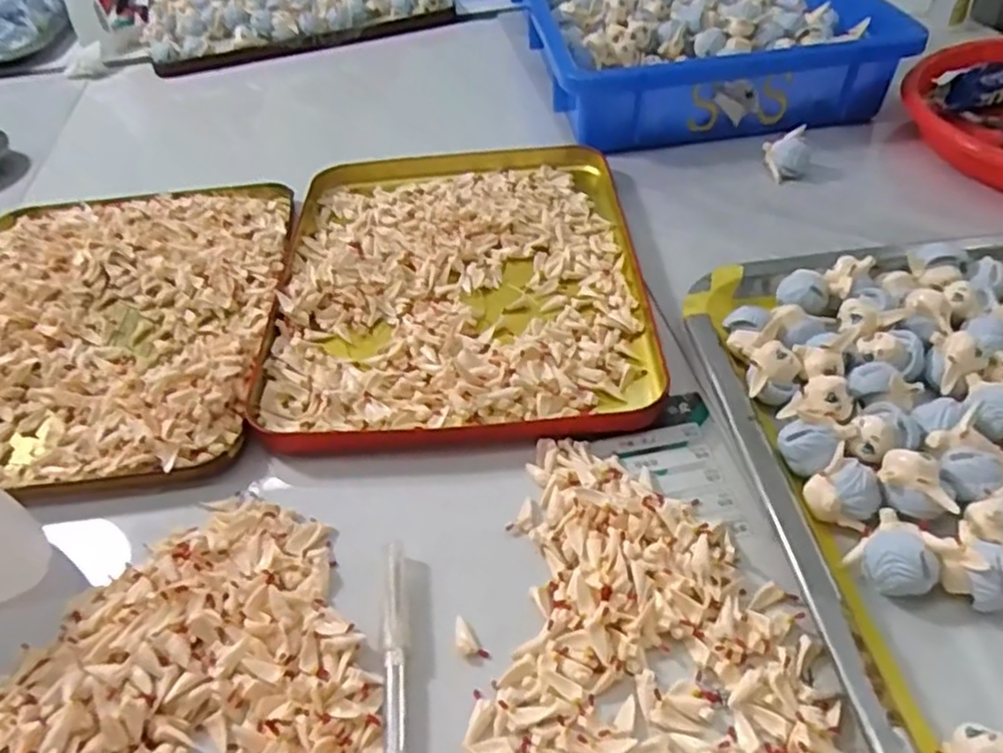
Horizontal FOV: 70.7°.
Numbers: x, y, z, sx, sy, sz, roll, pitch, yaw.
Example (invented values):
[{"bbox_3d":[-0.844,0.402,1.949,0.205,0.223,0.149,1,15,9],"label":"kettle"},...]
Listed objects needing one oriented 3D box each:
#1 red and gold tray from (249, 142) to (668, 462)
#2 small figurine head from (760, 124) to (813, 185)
[{"bbox_3d":[-0.025,-0.066,0.415,0.199,0.019,0.261,-5,47,0],"label":"red and gold tray"},{"bbox_3d":[0.189,-0.145,0.466,0.024,0.027,0.024,-10,47,-5],"label":"small figurine head"}]

